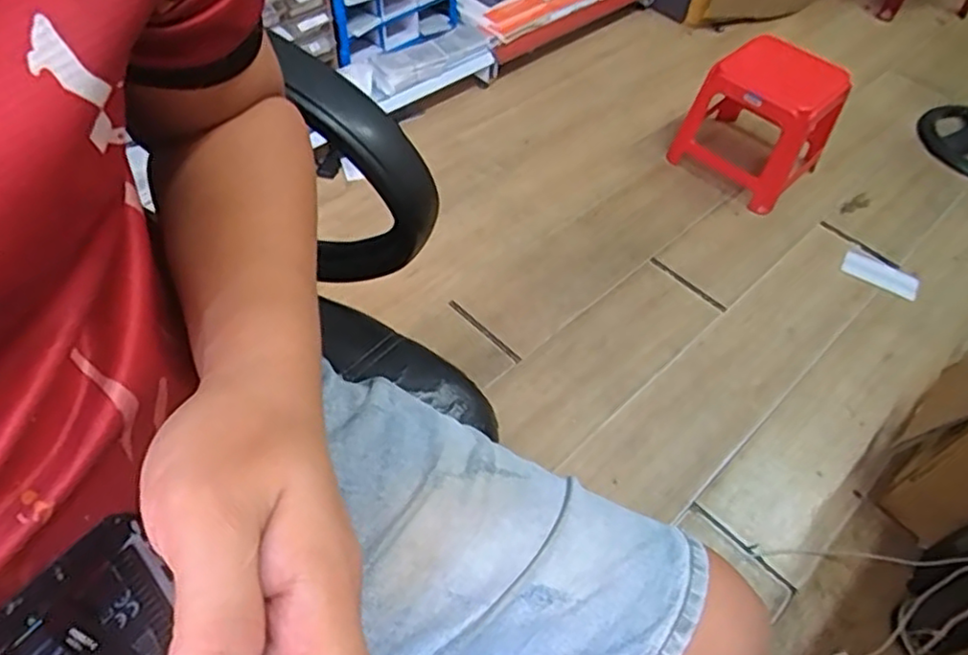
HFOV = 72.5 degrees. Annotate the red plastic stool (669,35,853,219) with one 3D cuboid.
[{"bbox_3d":[0.623,-0.471,1.490,0.268,0.284,0.268,-33,62,-27],"label":"red plastic stool"}]

